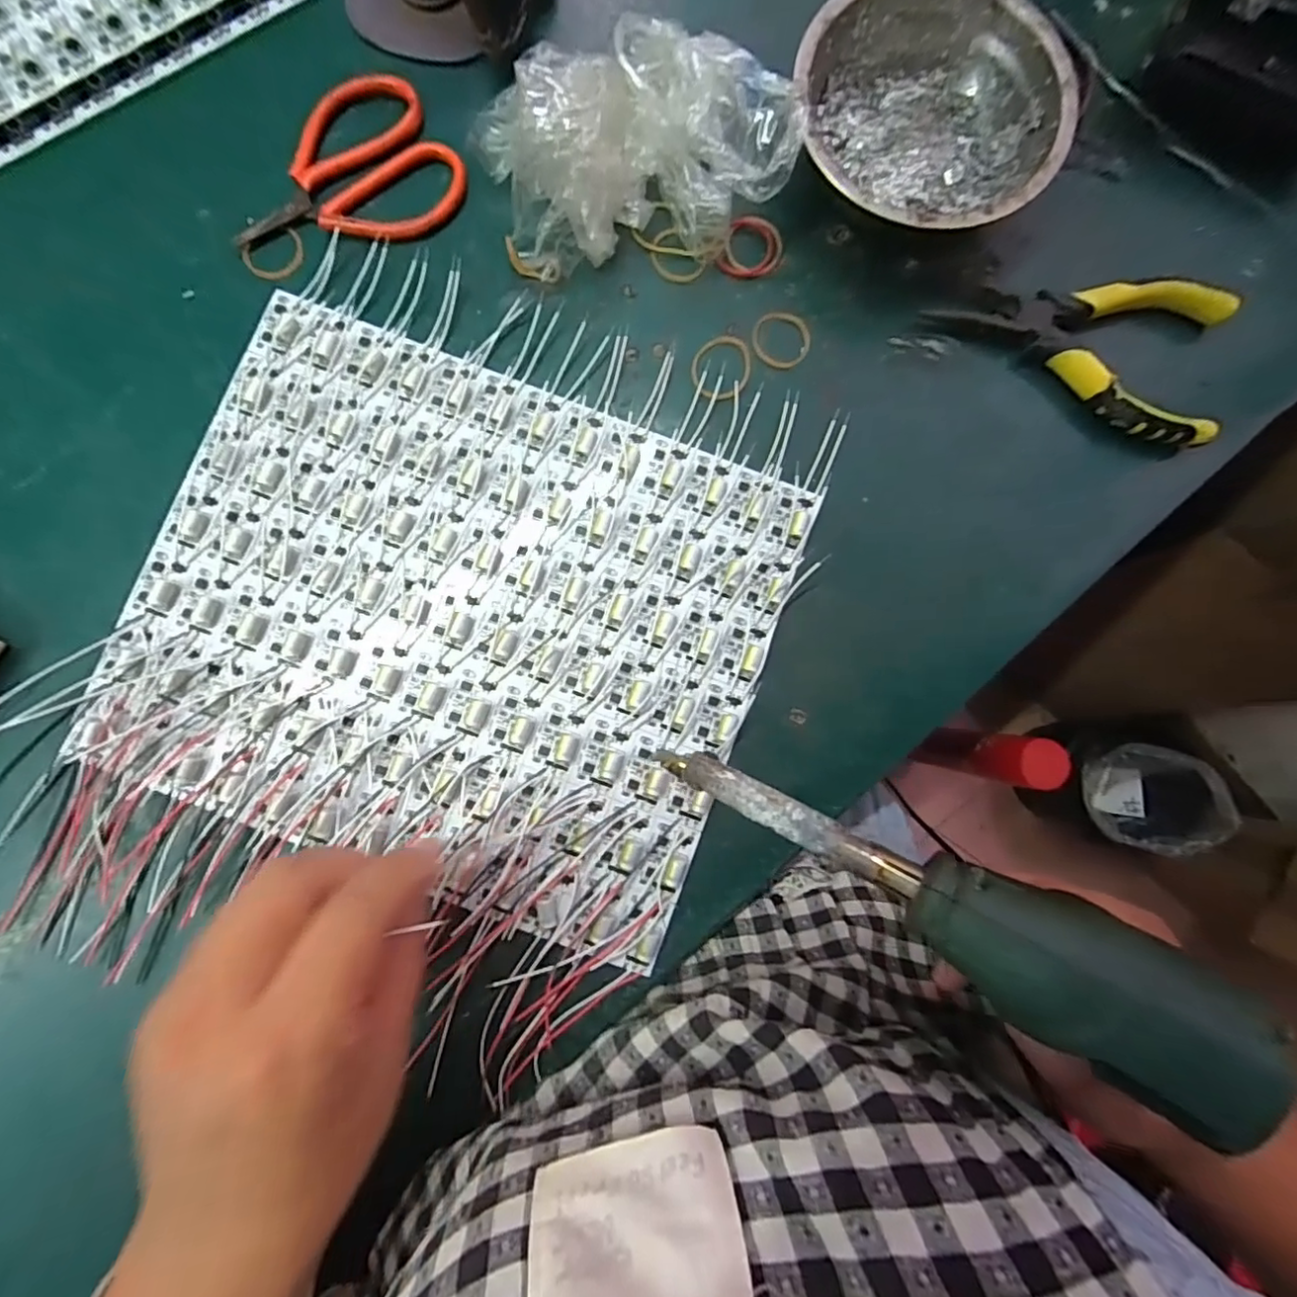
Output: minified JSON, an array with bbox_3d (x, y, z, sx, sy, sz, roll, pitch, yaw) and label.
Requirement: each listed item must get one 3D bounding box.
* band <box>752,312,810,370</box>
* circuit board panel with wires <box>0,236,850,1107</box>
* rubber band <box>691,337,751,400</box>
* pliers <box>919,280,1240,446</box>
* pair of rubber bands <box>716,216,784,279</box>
[{"bbox_3d":[0.067,-0.157,0.288,0.029,0.004,0.031,0,87,-2],"label":"band"},{"bbox_3d":[-0.099,-0.001,0.266,0.286,0.014,0.331,21,86,-1],"label":"circuit board panel with wires"},{"bbox_3d":[0.036,-0.141,0.285,0.030,0.004,0.034,5,81,0],"label":"rubber band"},{"bbox_3d":[0.214,-0.155,0.283,0.136,0.020,0.072,19,86,-1],"label":"pliers"},{"bbox_3d":[0.054,-0.203,0.290,0.030,0.006,0.031,21,86,-1],"label":"pair of rubber bands"}]

